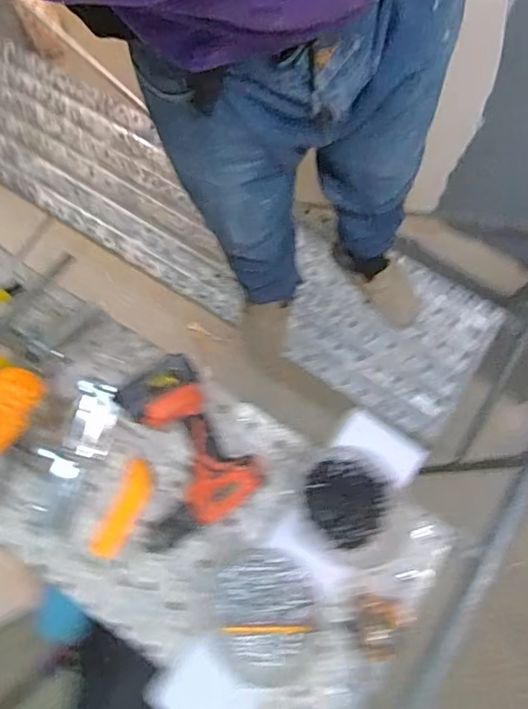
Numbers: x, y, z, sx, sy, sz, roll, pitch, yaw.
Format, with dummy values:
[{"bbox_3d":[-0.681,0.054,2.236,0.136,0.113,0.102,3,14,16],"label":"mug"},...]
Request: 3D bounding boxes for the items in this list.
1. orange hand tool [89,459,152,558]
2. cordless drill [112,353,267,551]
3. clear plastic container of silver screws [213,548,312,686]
[{"bbox_3d":[-0.212,0.238,0.781,0.048,0.019,0.149,25,77,7],"label":"orange hand tool"},{"bbox_3d":[-0.137,0.145,0.768,0.197,0.089,0.235,-32,77,-8],"label":"cordless drill"},{"bbox_3d":[0.001,0.363,0.719,0.137,0.060,0.164,-12,75,-3],"label":"clear plastic container of silver screws"}]

